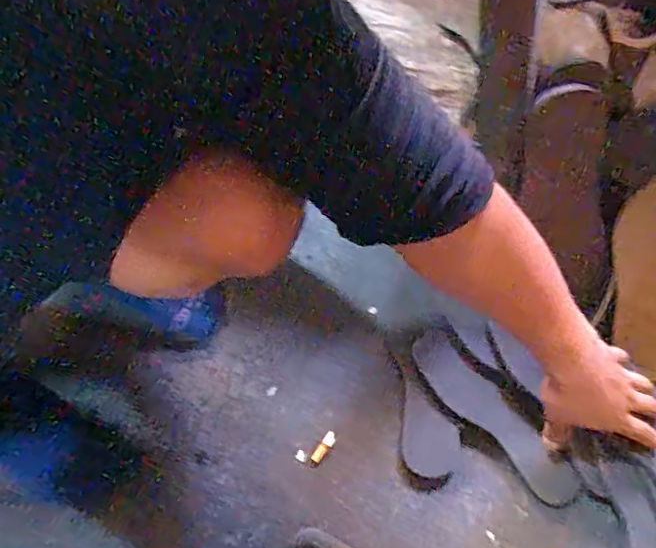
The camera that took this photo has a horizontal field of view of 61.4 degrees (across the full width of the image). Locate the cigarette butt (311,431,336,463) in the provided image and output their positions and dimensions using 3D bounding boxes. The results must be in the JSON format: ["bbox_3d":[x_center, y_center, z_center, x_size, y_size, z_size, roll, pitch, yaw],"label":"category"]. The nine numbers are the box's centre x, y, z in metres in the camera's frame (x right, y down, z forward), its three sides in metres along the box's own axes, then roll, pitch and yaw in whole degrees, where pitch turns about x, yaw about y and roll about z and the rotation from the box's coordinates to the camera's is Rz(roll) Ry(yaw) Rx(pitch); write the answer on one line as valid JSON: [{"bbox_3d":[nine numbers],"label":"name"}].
[{"bbox_3d":[-0.005,0.203,0.647,0.013,0.013,0.040,36,80,9],"label":"cigarette butt"}]

